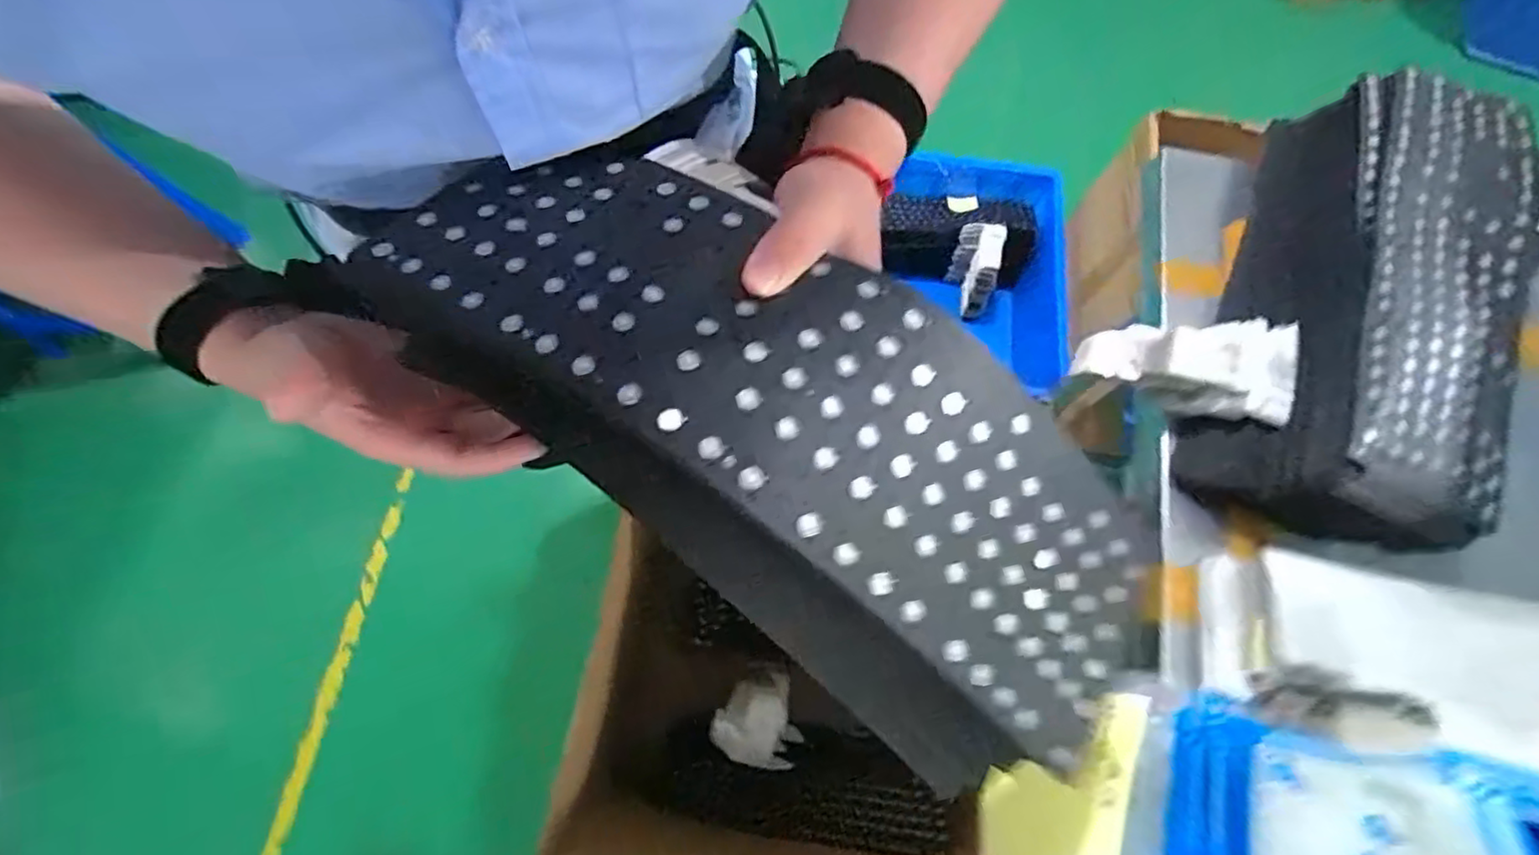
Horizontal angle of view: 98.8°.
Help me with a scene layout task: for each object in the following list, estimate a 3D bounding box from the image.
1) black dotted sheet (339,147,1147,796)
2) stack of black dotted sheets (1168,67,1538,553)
[{"bbox_3d":[0.009,0.001,0.291,0.371,0.075,0.156,35,73,0],"label":"black dotted sheet"},{"bbox_3d":[0.541,-0.114,0.600,0.191,0.117,0.447,25,72,6],"label":"stack of black dotted sheets"}]

